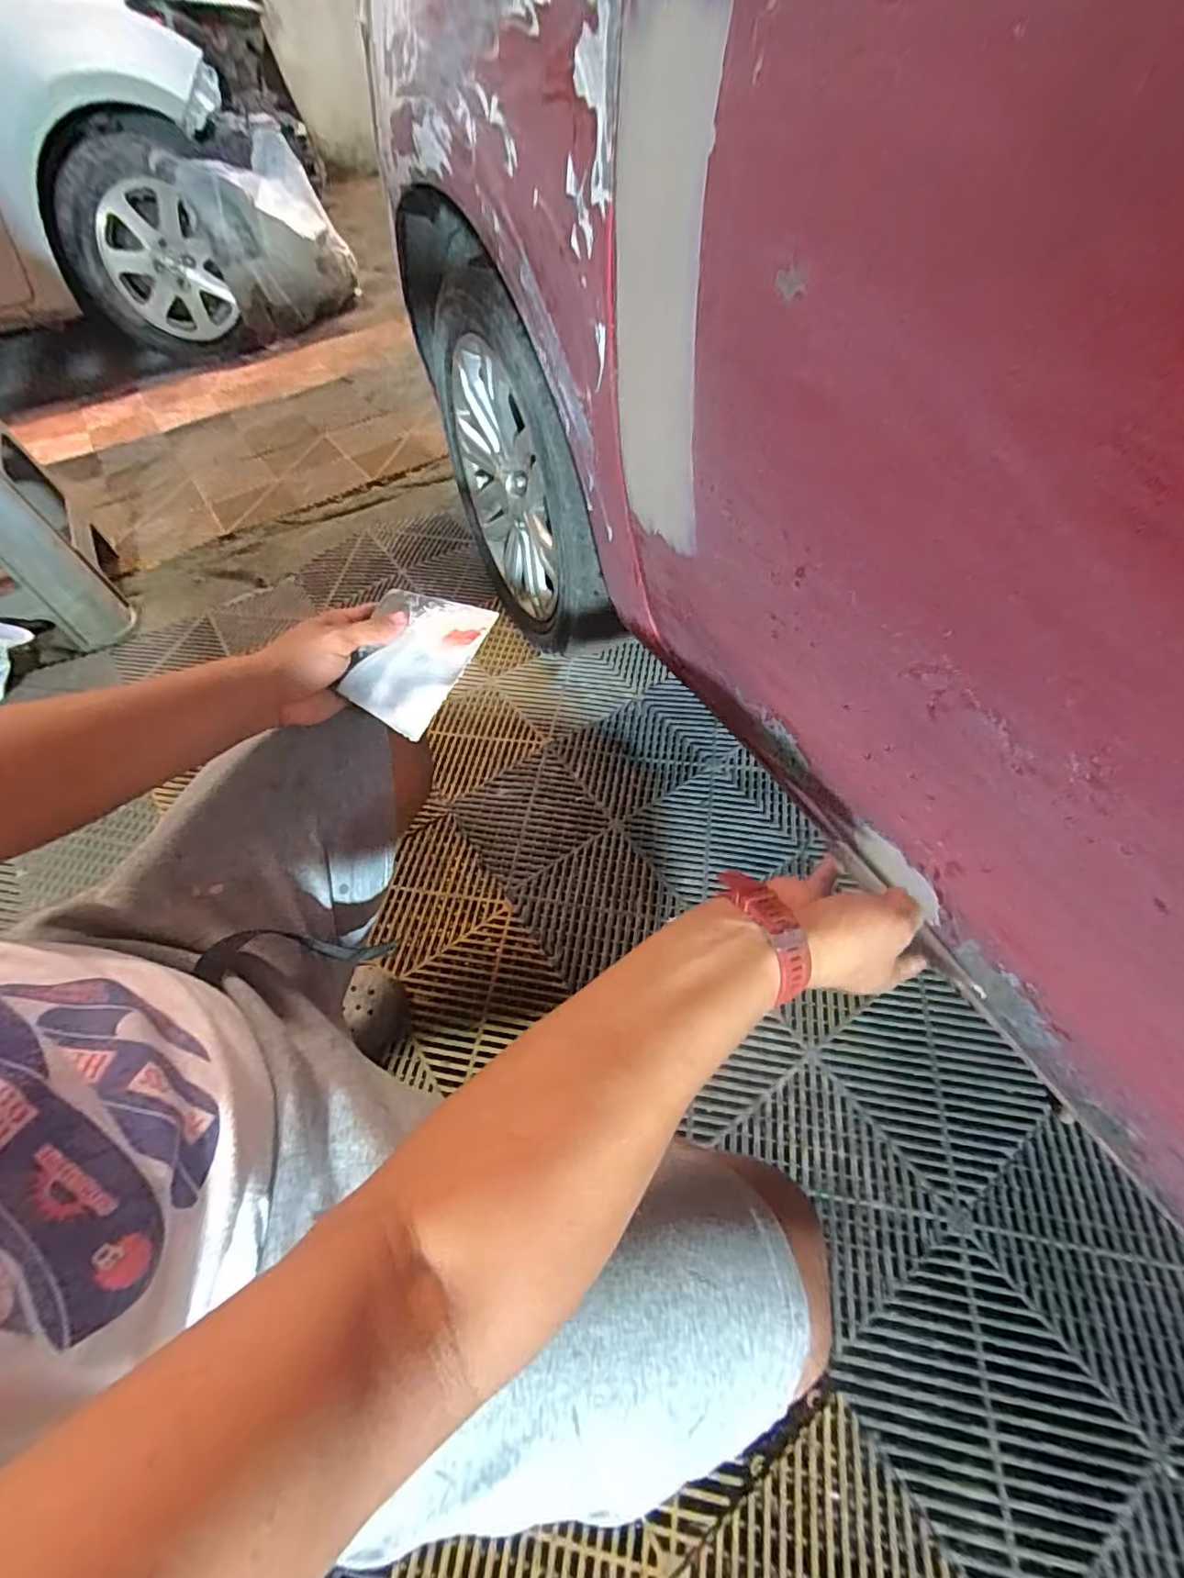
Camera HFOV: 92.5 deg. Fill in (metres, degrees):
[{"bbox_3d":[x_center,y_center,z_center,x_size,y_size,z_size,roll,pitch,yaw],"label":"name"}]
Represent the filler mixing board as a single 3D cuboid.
[{"bbox_3d":[-0.157,-0.115,0.491,0.092,0.006,0.139,22,65,2],"label":"filler mixing board"}]

